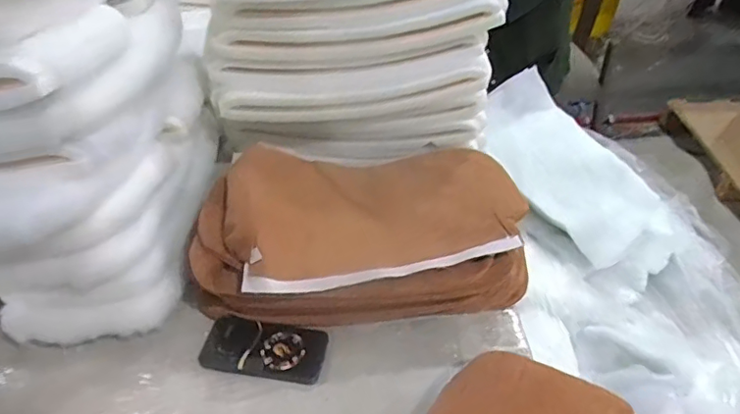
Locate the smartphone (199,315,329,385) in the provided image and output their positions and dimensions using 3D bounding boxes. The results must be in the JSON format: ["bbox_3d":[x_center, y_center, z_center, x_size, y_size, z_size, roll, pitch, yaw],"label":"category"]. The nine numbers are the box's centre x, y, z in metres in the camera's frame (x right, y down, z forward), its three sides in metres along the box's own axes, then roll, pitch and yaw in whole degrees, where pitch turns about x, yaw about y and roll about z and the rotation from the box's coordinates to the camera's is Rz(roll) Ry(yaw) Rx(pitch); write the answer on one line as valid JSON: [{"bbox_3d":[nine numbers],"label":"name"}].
[{"bbox_3d":[-0.147,0.196,0.755,0.169,0.010,0.086,8,43,10],"label":"smartphone"}]

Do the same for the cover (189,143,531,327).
[{"bbox_3d":[-0.010,0.029,0.819,0.455,0.138,0.267,-2,42,0],"label":"cover"}]

